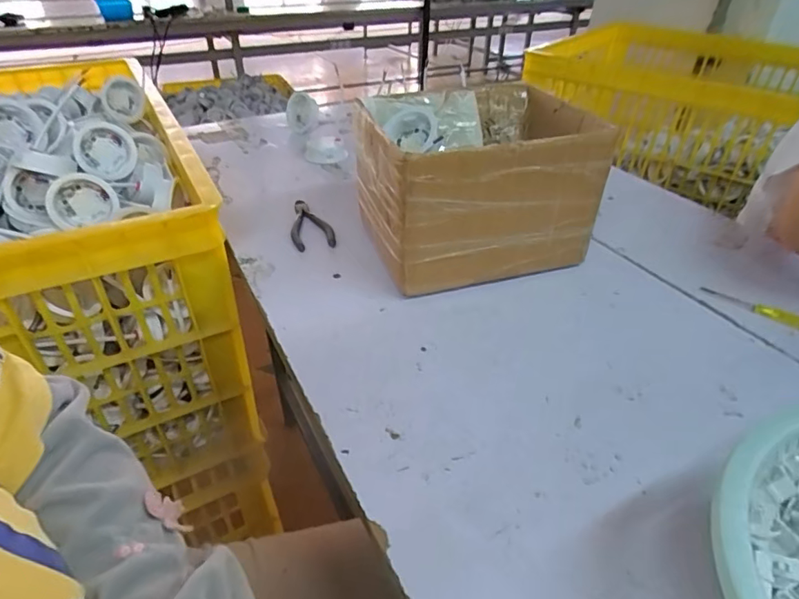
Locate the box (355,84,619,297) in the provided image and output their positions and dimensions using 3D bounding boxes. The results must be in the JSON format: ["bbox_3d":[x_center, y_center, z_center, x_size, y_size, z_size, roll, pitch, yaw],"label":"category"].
[{"bbox_3d":[0.081,-0.130,0.565,0.232,0.156,0.195,-12,38,-14],"label":"box"}]

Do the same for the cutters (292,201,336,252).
[{"bbox_3d":[-0.115,-0.098,0.646,0.053,0.014,0.115,-8,38,-10],"label":"cutters"}]

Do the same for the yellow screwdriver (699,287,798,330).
[{"bbox_3d":[0.358,0.006,0.505,0.015,0.010,0.093,-31,46,-33],"label":"yellow screwdriver"}]

